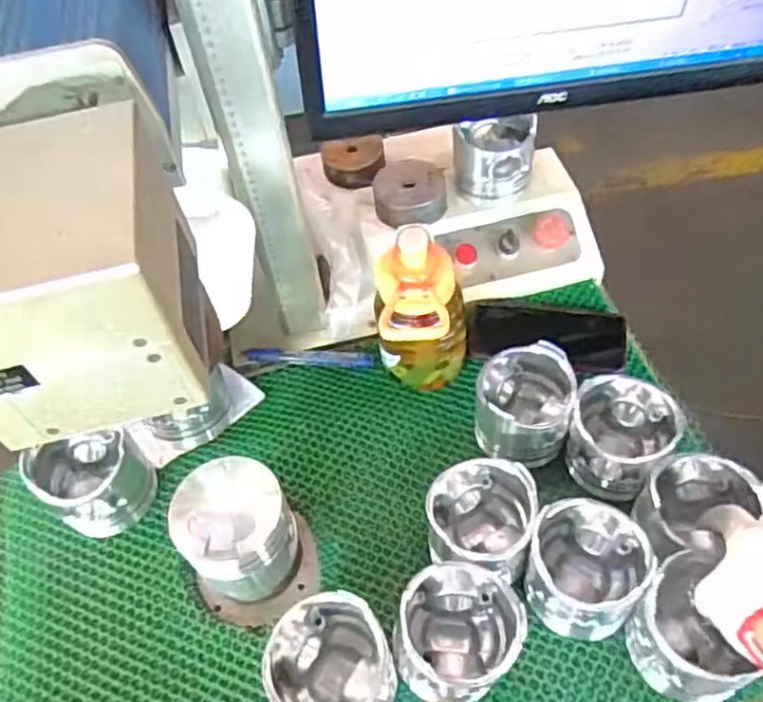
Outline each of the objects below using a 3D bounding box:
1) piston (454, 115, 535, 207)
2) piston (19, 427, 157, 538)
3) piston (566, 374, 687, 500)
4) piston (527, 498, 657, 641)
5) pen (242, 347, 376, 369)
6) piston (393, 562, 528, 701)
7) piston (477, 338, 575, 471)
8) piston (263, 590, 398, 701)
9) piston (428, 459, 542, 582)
[{"bbox_3d":[0.133,-0.229,0.813,0.093,0.083,0.081,8,54,11],"label":"piston"},{"bbox_3d":[-0.268,0.116,0.649,0.086,0.085,0.087,-2,53,3],"label":"piston"},{"bbox_3d":[0.220,0.081,0.643,0.089,0.079,0.086,-2,53,3],"label":"piston"},{"bbox_3d":[0.166,0.180,0.572,0.087,0.087,0.083,-2,53,3],"label":"piston"},{"bbox_3d":[-0.080,0.008,0.768,0.146,0.011,0.019,5,53,9],"label":"pen"},{"bbox_3d":[0.061,0.220,0.539,0.089,0.085,0.086,-2,53,3],"label":"piston"},{"bbox_3d":[0.135,0.051,0.668,0.083,0.086,0.085,-2,53,3],"label":"piston"},{"bbox_3d":[-0.036,0.245,0.532,0.087,0.080,0.085,-2,53,3],"label":"piston"},{"bbox_3d":[0.085,0.145,0.593,0.091,0.070,0.091,-2,53,3],"label":"piston"}]

